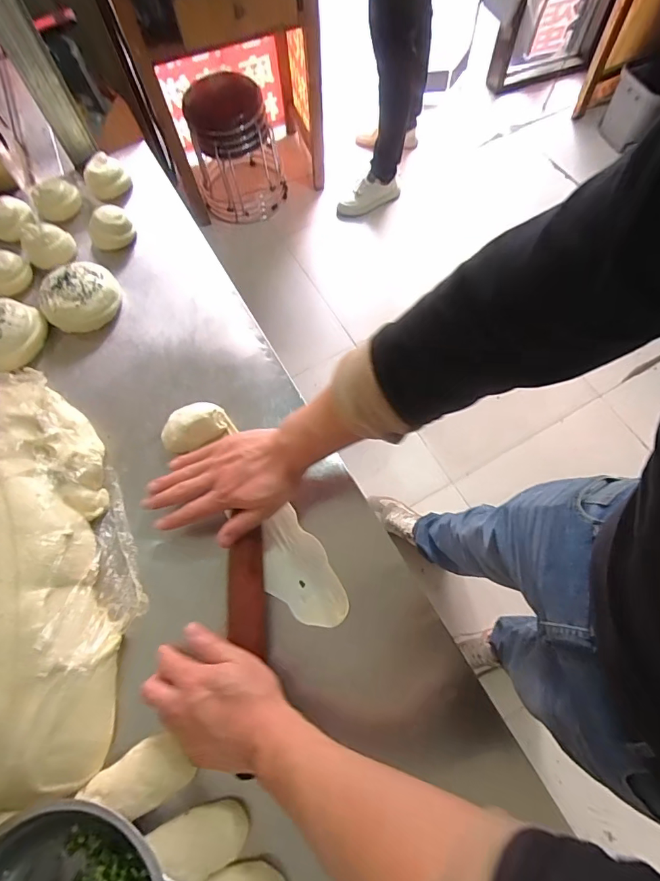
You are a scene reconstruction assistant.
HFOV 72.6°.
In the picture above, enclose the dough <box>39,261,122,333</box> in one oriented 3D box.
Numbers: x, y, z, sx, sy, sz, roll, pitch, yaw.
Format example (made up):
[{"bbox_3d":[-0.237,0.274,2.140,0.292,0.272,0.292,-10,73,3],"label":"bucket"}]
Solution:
[{"bbox_3d":[-0.364,-0.209,0.653,0.110,0.049,0.095,-31,70,-10],"label":"dough"}]

